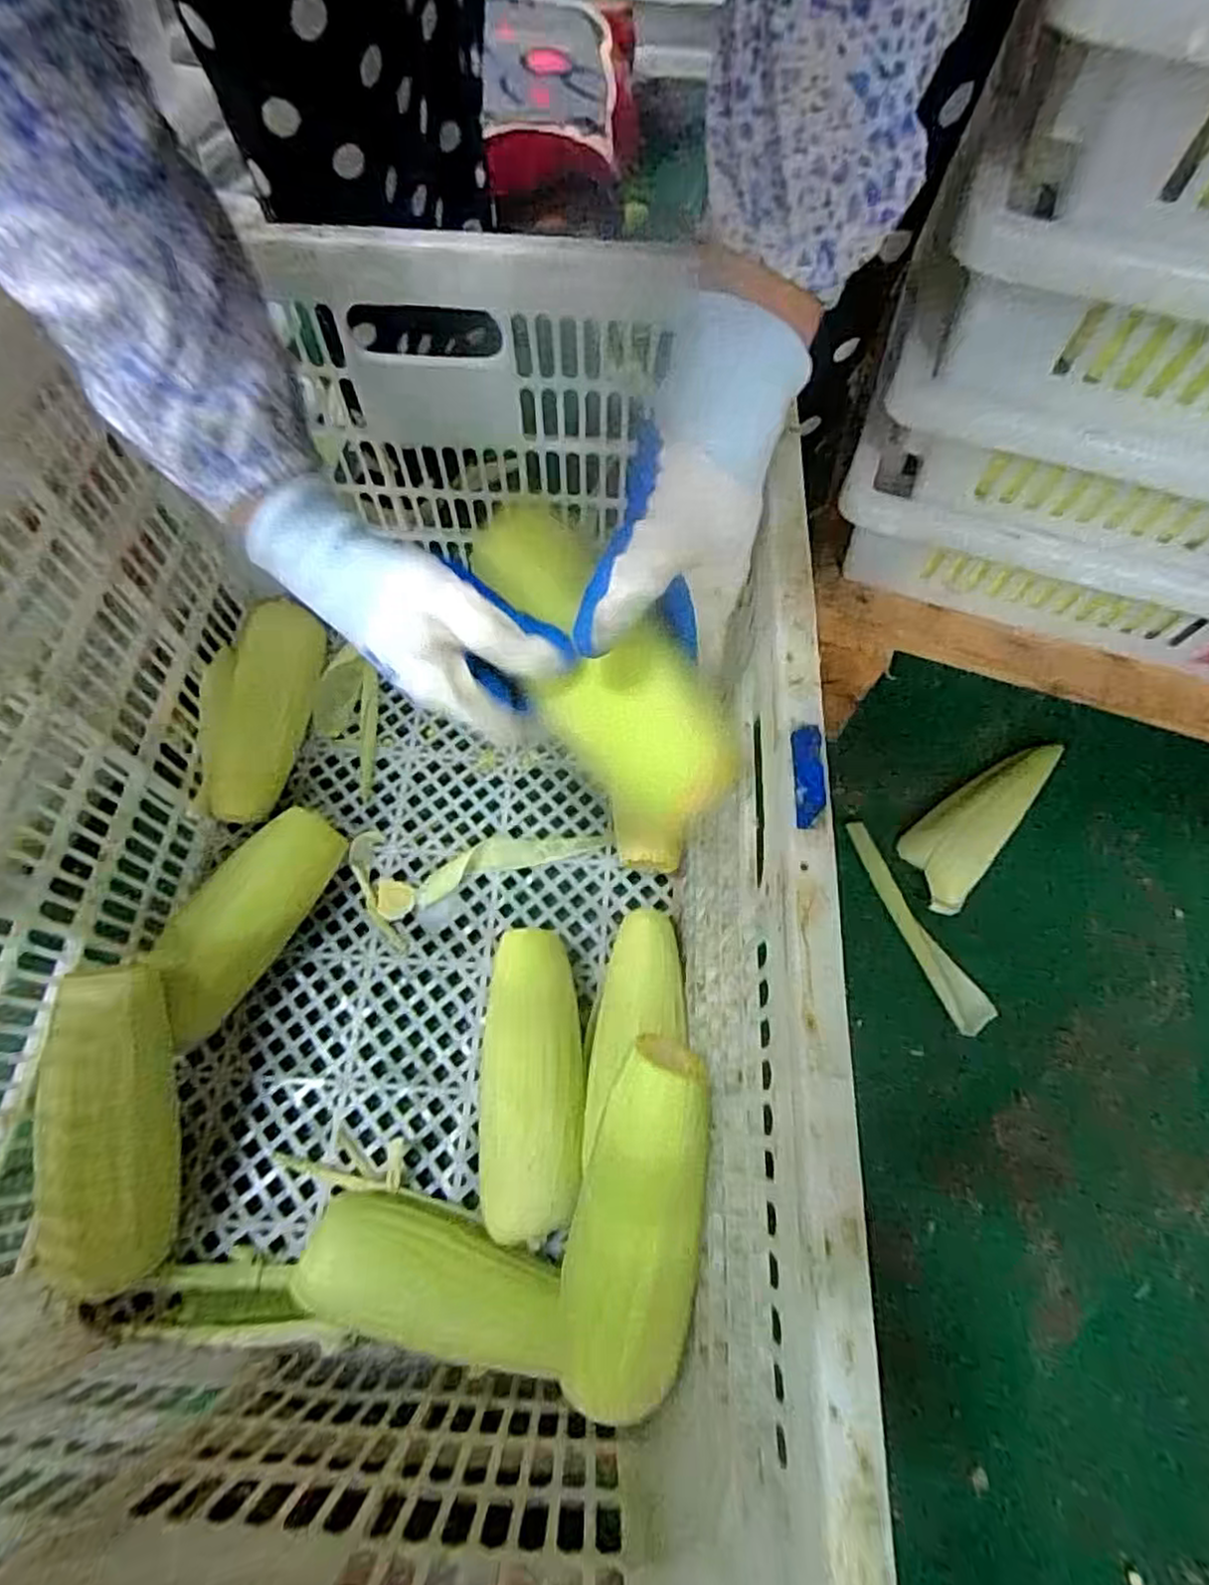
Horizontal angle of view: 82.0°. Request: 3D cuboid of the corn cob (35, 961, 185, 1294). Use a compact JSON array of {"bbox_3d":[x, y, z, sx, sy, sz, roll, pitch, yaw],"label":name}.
[{"bbox_3d":[-0.294,0.194,0.405,0.069,0.048,0.178,-5,85,-4],"label":"corn cob"}]

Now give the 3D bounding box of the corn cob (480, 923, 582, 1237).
[{"bbox_3d":[-0.048,0.181,0.456,0.063,0.047,0.187,-3,53,-3],"label":"corn cob"}]

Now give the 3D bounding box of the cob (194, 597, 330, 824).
[{"bbox_3d":[-0.281,-0.069,0.570,0.065,0.073,0.187,5,65,0],"label":"cob"}]

